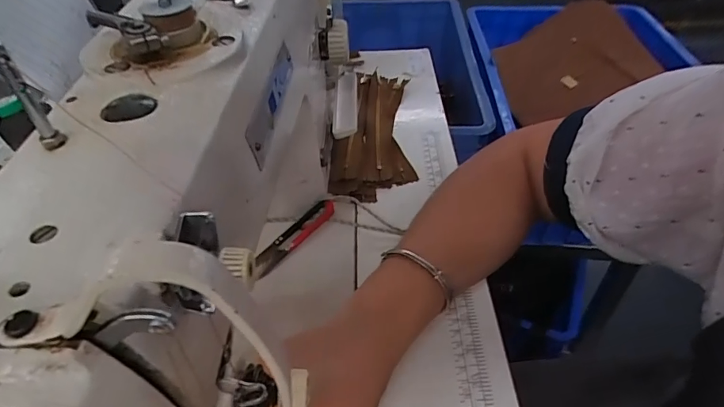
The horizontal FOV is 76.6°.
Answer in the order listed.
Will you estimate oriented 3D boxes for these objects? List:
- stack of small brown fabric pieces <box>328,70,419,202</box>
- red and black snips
[{"bbox_3d":[0.011,-0.093,0.554,0.091,0.025,0.232,-1,43,1],"label":"stack of small brown fabric pieces"},{"bbox_3d":[-0.063,0.028,0.436,0.026,0.009,0.100,30,52,30],"label":"red and black snips"}]

